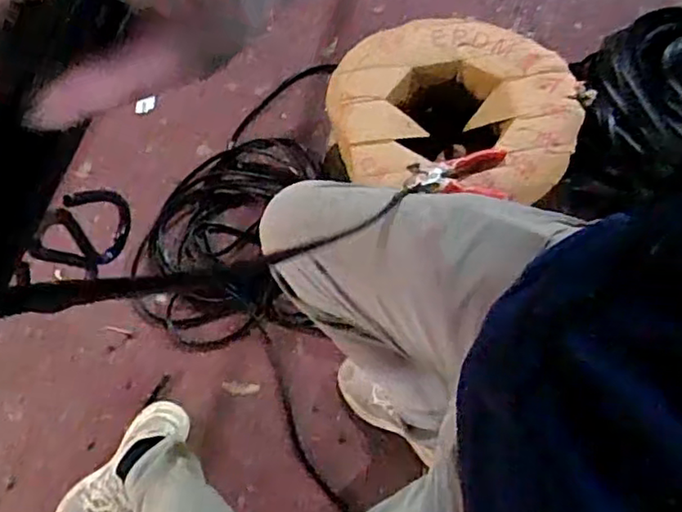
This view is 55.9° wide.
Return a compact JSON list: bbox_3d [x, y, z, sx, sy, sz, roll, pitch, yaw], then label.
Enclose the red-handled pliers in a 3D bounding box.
[{"bbox_3d":[0.198,-0.144,1.083,0.159,0.021,0.093,0,68,2],"label":"red-handled pliers"}]

